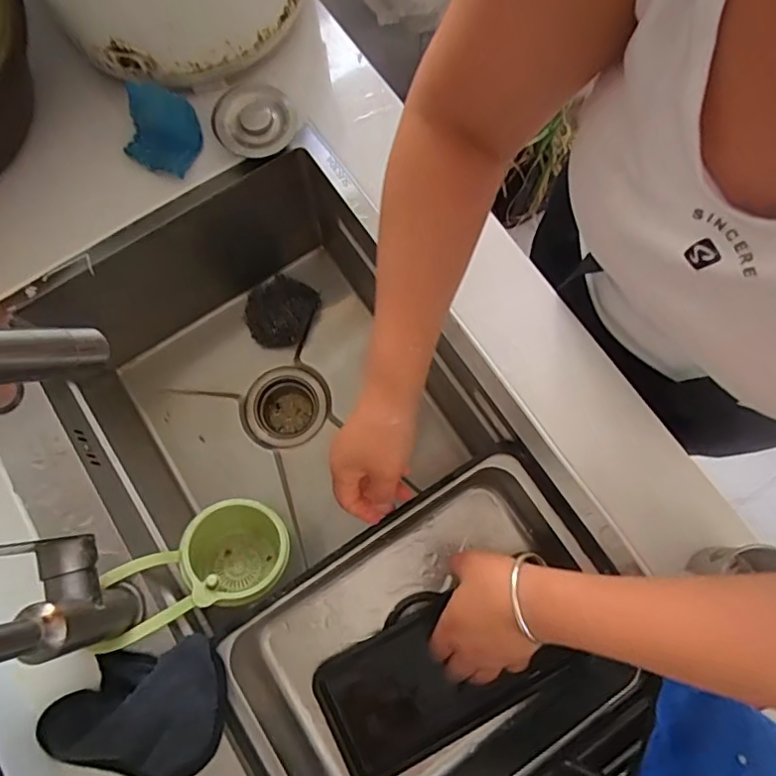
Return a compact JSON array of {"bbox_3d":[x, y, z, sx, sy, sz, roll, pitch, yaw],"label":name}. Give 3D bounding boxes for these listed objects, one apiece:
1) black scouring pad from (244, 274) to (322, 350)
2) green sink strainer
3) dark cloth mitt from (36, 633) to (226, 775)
[{"bbox_3d":[-0.145,-0.105,0.734,0.093,0.035,0.100,41,81,10],"label":"black scouring pad"},{"bbox_3d":[-0.171,0.169,0.547,0.142,0.120,0.100,-24,77,-4],"label":"green sink strainer"},{"bbox_3d":[-0.212,0.269,0.453,0.146,0.029,0.097,-11,77,-1],"label":"dark cloth mitt"}]

